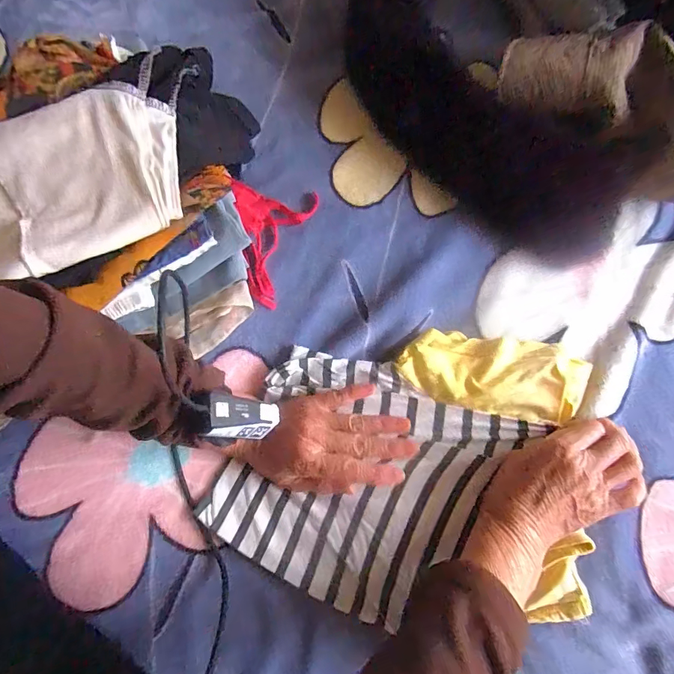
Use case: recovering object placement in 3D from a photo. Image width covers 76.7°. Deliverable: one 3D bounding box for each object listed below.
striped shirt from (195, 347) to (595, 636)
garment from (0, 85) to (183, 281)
[{"bbox_3d":[0.054,0.124,0.381,0.321,0.033,0.215,3,77,2],"label":"striped shirt"},{"bbox_3d":[-0.242,-0.115,0.340,0.225,0.033,0.143,-16,76,-5],"label":"garment"}]

